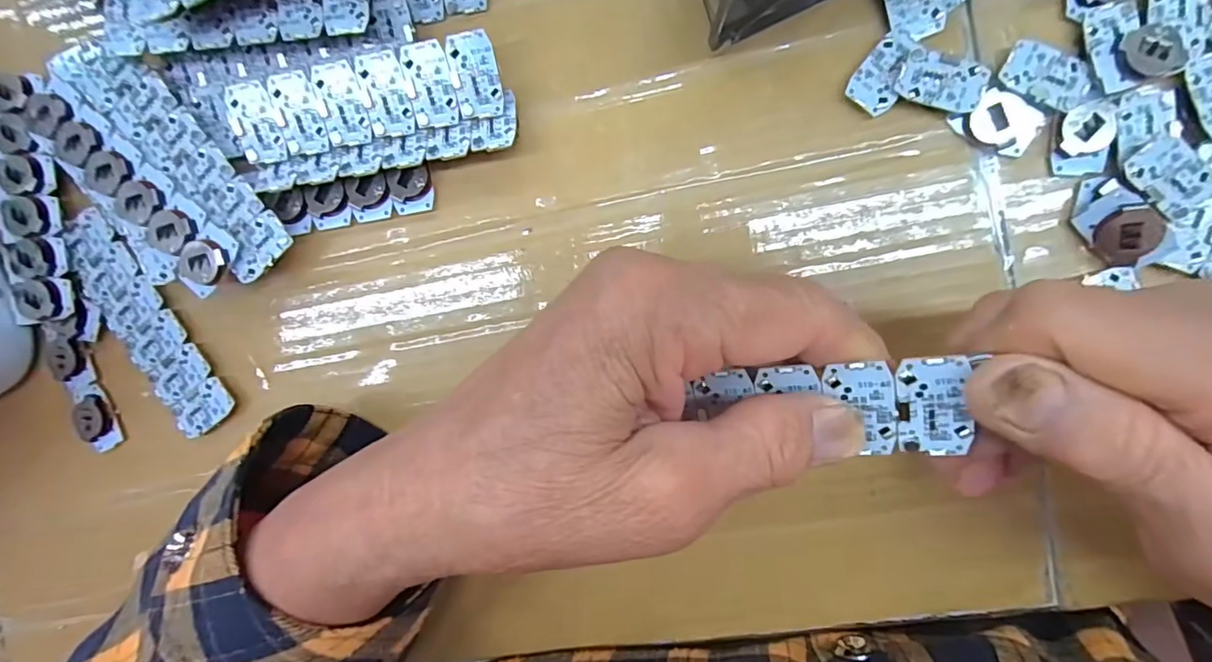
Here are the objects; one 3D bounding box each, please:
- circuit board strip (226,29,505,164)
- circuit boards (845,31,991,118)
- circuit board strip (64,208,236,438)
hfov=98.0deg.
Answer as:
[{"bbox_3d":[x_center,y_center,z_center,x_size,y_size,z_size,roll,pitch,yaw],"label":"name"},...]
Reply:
[{"bbox_3d":[-0.093,-0.091,0.207,0.106,0.011,0.030,-9,96,7],"label":"circuit board strip"},{"bbox_3d":[0.112,-0.089,0.192,0.041,0.007,0.028,28,99,2],"label":"circuit boards"},{"bbox_3d":[-0.203,-0.002,0.231,0.028,0.004,0.105,-34,92,9],"label":"circuit board strip"}]

